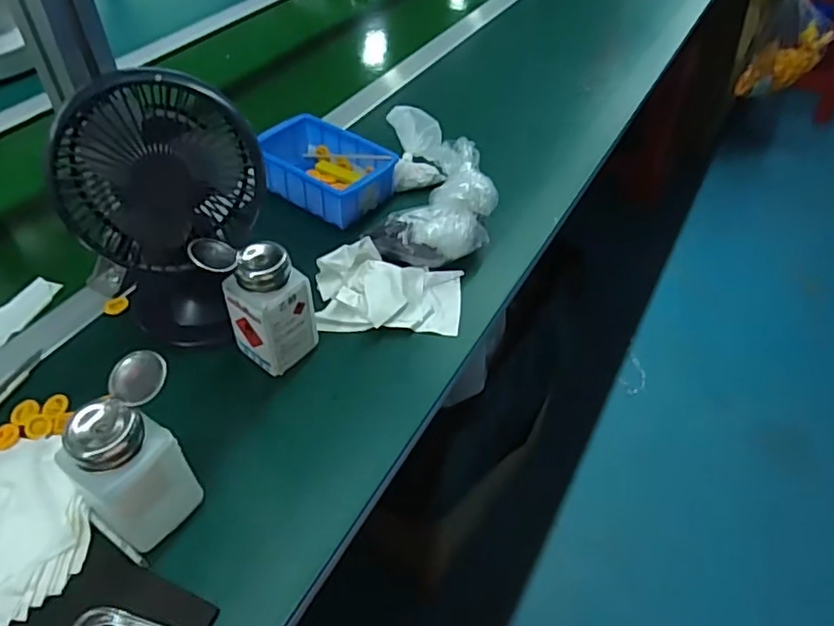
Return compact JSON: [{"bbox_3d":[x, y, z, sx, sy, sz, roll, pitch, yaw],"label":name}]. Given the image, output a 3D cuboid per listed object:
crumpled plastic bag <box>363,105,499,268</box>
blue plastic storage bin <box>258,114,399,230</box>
[{"bbox_3d":[0.021,-0.138,0.620,0.116,0.055,0.203,7,47,3],"label":"crumpled plastic bag"},{"bbox_3d":[-0.102,-0.152,0.638,0.139,0.046,0.102,30,53,22],"label":"blue plastic storage bin"}]

